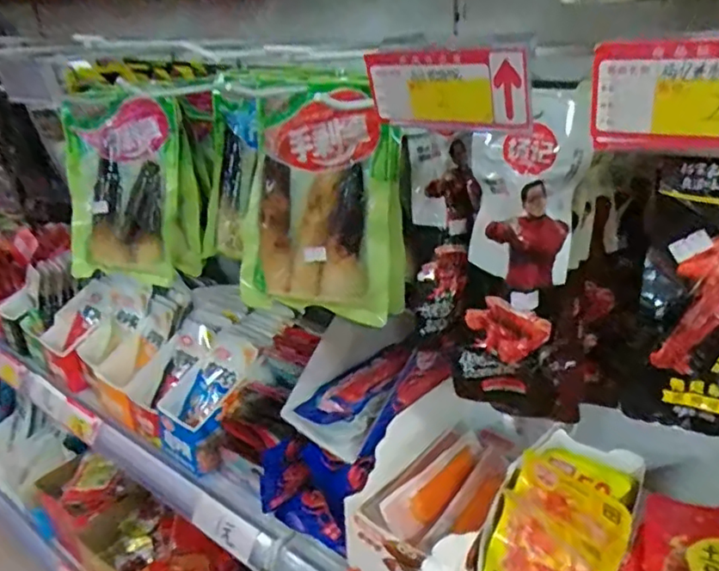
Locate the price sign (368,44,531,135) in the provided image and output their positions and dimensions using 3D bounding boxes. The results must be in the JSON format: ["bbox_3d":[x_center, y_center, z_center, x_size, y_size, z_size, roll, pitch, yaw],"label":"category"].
[{"bbox_3d":[0.044,-0.097,0.301,0.086,0.041,0.007,14,46,35],"label":"price sign"}]

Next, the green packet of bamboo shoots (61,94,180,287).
[{"bbox_3d":[-0.271,-0.108,0.672,0.138,0.201,0.039,9,13,18],"label":"green packet of bamboo shoots"}]

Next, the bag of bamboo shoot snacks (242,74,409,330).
[{"bbox_3d":[-0.035,-0.070,0.536,0.148,0.187,0.047,2,25,8],"label":"bag of bamboo shoot snacks"}]

